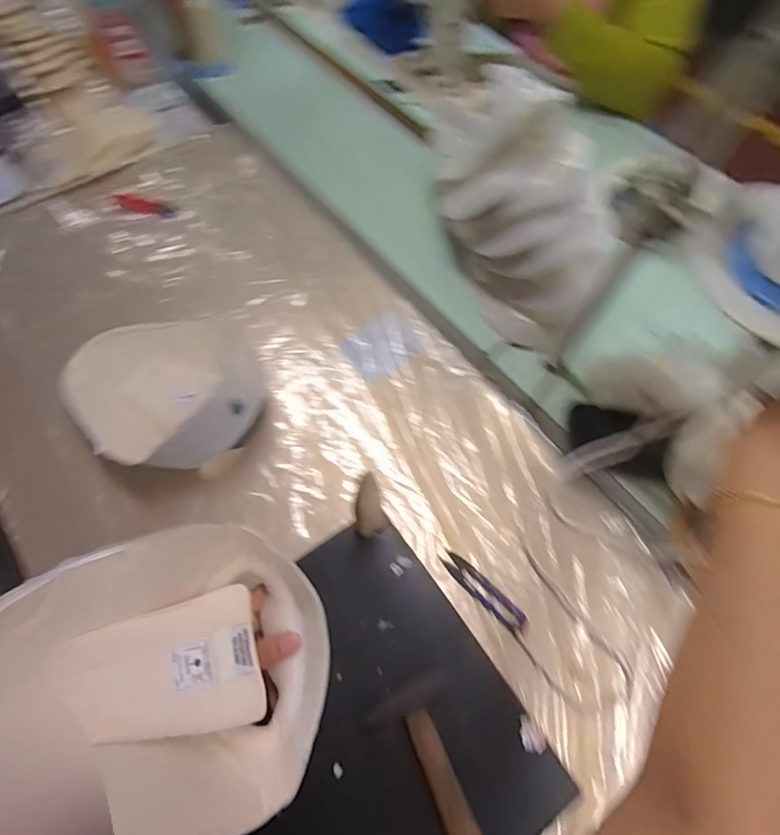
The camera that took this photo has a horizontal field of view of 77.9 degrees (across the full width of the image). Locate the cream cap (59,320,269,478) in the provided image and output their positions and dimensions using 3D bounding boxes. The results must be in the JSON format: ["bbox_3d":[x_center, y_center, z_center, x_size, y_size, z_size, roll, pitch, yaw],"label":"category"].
[{"bbox_3d":[-0.254,-0.040,0.547,0.195,0.099,0.231,-30,68,-15],"label":"cream cap"}]

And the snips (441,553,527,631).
[{"bbox_3d":[0.095,0.175,0.490,0.098,0.008,0.025,40,68,17],"label":"snips"}]

